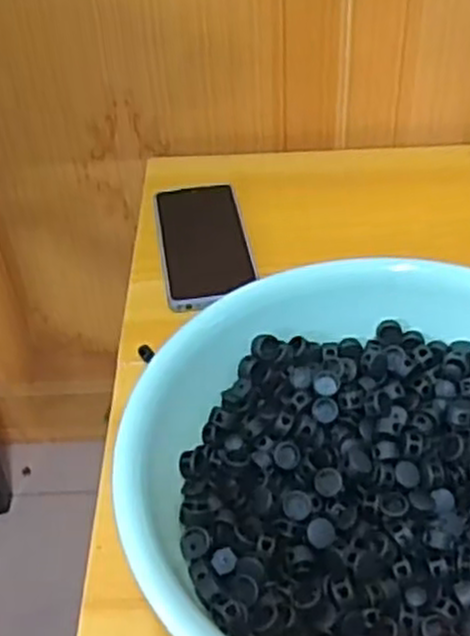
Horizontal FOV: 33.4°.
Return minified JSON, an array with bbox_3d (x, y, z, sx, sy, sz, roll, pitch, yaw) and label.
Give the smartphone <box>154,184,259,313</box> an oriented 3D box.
[{"bbox_3d":[-0.027,-0.068,0.689,0.076,0.011,0.156,-8,44,-4],"label":"smartphone"}]

